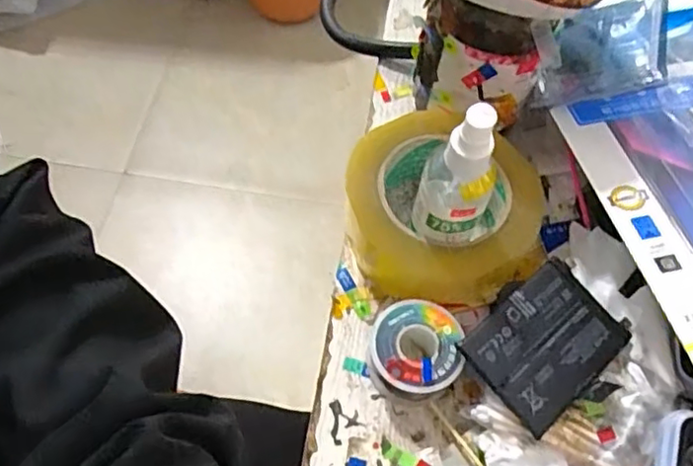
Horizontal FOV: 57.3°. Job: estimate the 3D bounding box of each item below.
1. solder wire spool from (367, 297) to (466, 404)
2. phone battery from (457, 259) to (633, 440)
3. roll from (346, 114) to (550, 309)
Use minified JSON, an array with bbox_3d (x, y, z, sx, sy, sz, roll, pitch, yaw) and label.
[{"bbox_3d":[0.039,0.069,0.370,0.052,0.033,0.052,1,61,-2],"label":"solder wire spool"},{"bbox_3d":[0.114,0.061,0.360,0.088,0.005,0.064,-37,77,-22],"label":"phone battery"},{"bbox_3d":[0.060,-0.012,0.404,0.131,0.057,0.114,38,66,17],"label":"roll"}]

